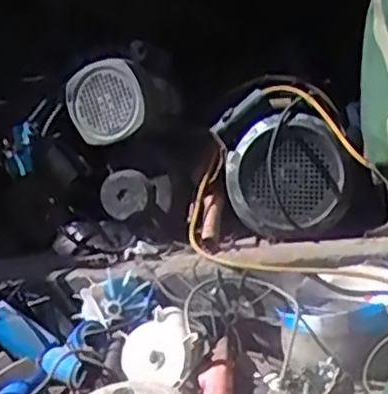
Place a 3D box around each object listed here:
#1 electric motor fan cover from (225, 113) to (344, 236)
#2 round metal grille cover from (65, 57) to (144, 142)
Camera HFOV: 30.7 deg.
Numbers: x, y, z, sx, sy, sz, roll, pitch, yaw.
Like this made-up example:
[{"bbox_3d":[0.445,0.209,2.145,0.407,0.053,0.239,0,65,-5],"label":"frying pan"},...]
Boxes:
[{"bbox_3d":[0.173,-0.045,1.368,0.215,0.214,0.053,-4,2,5],"label":"electric motor fan cover"},{"bbox_3d":[-0.183,-0.203,1.421,0.146,0.176,0.043,-18,-17,-8],"label":"round metal grille cover"}]

